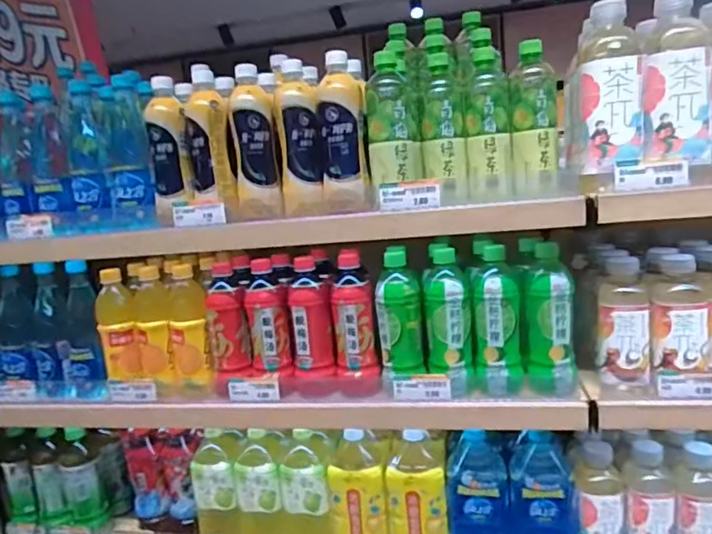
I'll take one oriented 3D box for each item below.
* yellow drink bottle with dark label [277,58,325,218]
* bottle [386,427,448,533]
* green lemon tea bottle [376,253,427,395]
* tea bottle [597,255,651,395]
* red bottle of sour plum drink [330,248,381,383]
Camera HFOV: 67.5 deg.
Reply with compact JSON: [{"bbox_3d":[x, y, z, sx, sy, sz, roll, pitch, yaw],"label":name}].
[{"bbox_3d":[-0.081,-0.183,0.766,0.060,0.212,0.054,-7,11,-6],"label":"yellow drink bottle with dark label"},{"bbox_3d":[0.094,0.352,0.830,0.090,0.179,0.073,-4,11,10],"label":"bottle"},{"bbox_3d":[0.064,0.072,0.781,0.064,0.180,0.055,-4,11,8],"label":"green lemon tea bottle"},{"bbox_3d":[0.367,0.085,0.727,0.062,0.187,0.055,1,13,31],"label":"tea bottle"},{"bbox_3d":[-0.006,0.072,0.812,0.061,0.188,0.078,-6,11,-1],"label":"red bottle of sour plum drink"}]

